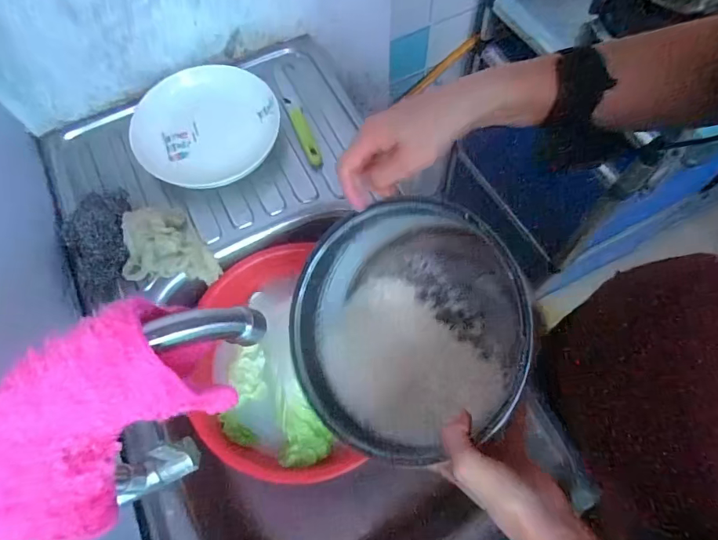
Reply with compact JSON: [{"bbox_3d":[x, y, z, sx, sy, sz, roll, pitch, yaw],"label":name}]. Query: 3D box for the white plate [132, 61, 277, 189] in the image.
[{"bbox_3d":[-0.208,-0.197,0.602,0.195,0.044,0.173,-33,69,-11],"label":"white plate"}]

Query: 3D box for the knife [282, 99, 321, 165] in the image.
[{"bbox_3d":[-0.079,-0.198,0.620,0.020,0.013,0.119,-21,67,-6],"label":"knife"}]

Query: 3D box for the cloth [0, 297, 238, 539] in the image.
[{"bbox_3d":[-0.129,0.081,0.220,0.129,0.110,0.052,-40,71,-14],"label":"cloth"}]

